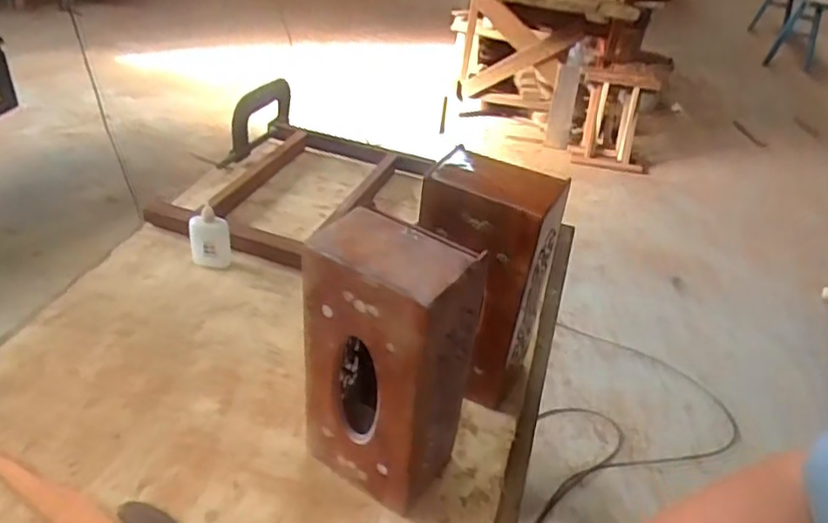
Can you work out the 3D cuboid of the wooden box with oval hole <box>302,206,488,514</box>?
[{"bbox_3d":[-0.023,0.096,0.593,0.130,0.267,0.092,22,40,21],"label":"wooden box with oval hole"}]

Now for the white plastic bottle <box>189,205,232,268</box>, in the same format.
[{"bbox_3d":[-0.275,-0.032,0.875,0.050,0.085,0.022,-8,39,-17],"label":"white plastic bottle"}]

